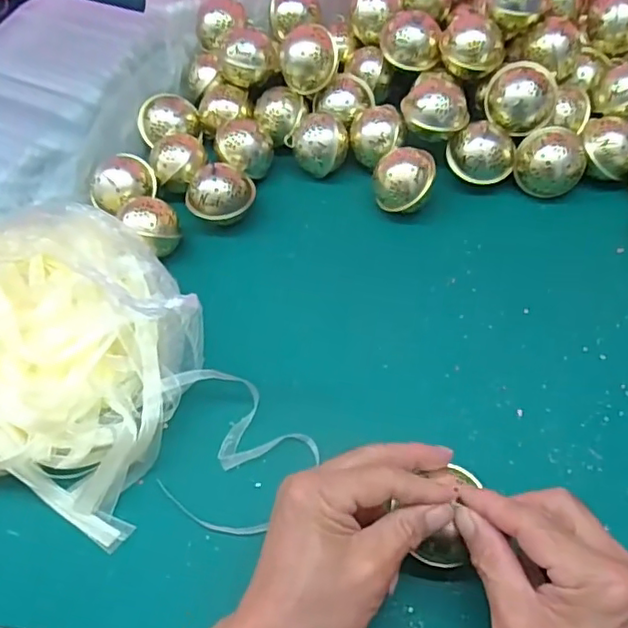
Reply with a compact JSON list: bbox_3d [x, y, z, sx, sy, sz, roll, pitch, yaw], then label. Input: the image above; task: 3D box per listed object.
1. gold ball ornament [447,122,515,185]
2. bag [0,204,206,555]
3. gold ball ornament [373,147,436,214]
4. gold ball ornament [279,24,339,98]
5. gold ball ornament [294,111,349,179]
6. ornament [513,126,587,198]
[{"bbox_3d":[0.167,-0.159,0.595,0.058,0.046,0.056,-3,56,4],"label":"gold ball ornament"},{"bbox_3d":[-0.225,0.028,0.458,0.280,0.092,0.238,3,57,8],"label":"bag"},{"bbox_3d":[0.087,-0.124,0.571,0.055,0.051,0.050,1,56,7],"label":"gold ball ornament"},{"bbox_3d":[-0.005,-0.261,0.628,0.057,0.056,0.049,-7,56,2],"label":"gold ball ornament"},{"bbox_3d":[0.006,-0.167,0.610,0.057,0.050,0.055,-3,56,4],"label":"gold ball ornament"},{"bbox_3d":[0.227,-0.146,0.583,0.064,0.047,0.060,19,60,18],"label":"ornament"}]

